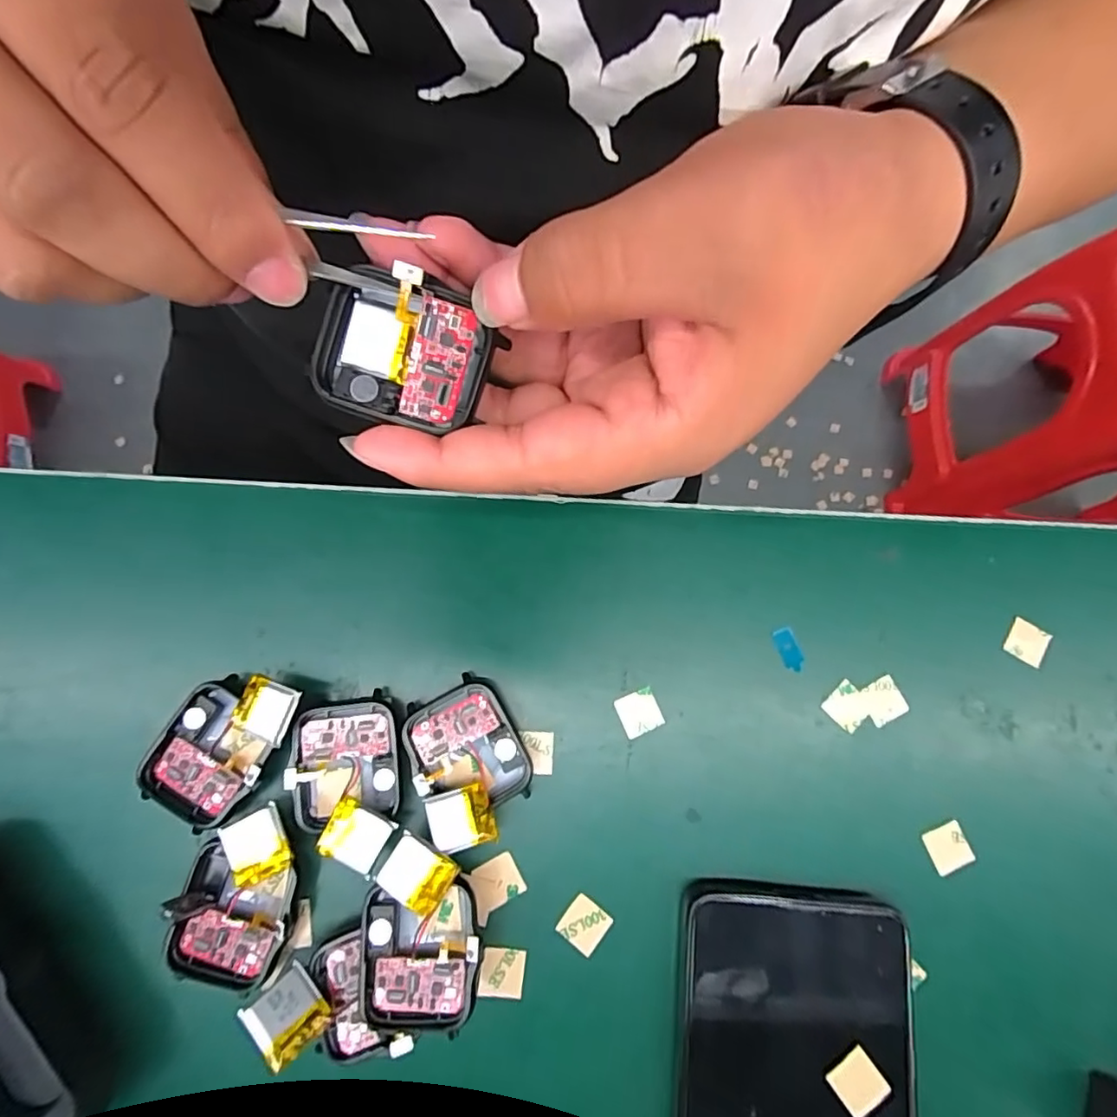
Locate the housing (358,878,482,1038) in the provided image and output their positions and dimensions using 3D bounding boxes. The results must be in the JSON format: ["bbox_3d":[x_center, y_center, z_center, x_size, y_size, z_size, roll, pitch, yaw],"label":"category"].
[{"bbox_3d":[-0.045,0.130,0.185,0.038,0.009,0.039,-3,71,2],"label":"housing"}]

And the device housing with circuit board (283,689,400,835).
[{"bbox_3d":[-0.076,0.073,0.205,0.038,0.011,0.042,-13,82,-4],"label":"device housing with circuit board"}]

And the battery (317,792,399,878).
[{"bbox_3d":[-0.069,0.095,0.196,0.021,0.009,0.020,28,81,3],"label":"battery"}]

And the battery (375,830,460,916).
[{"bbox_3d":[-0.046,0.102,0.183,0.022,0.004,0.019,35,86,4],"label":"battery"}]

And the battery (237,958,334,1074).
[{"bbox_3d":[-0.084,0.141,0.175,0.020,0.004,0.020,44,41,16],"label":"battery"}]

